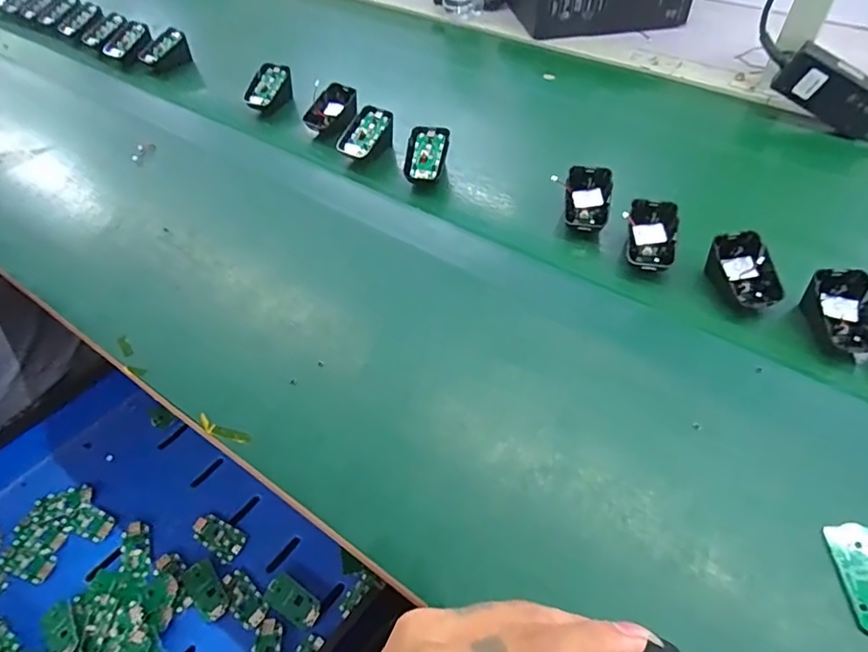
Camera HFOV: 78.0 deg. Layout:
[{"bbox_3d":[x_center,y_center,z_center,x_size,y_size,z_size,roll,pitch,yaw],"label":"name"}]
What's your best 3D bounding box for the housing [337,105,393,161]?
[{"bbox_3d":[-0.082,-0.217,0.626,0.042,0.048,0.067,28,60,27],"label":"housing"}]

